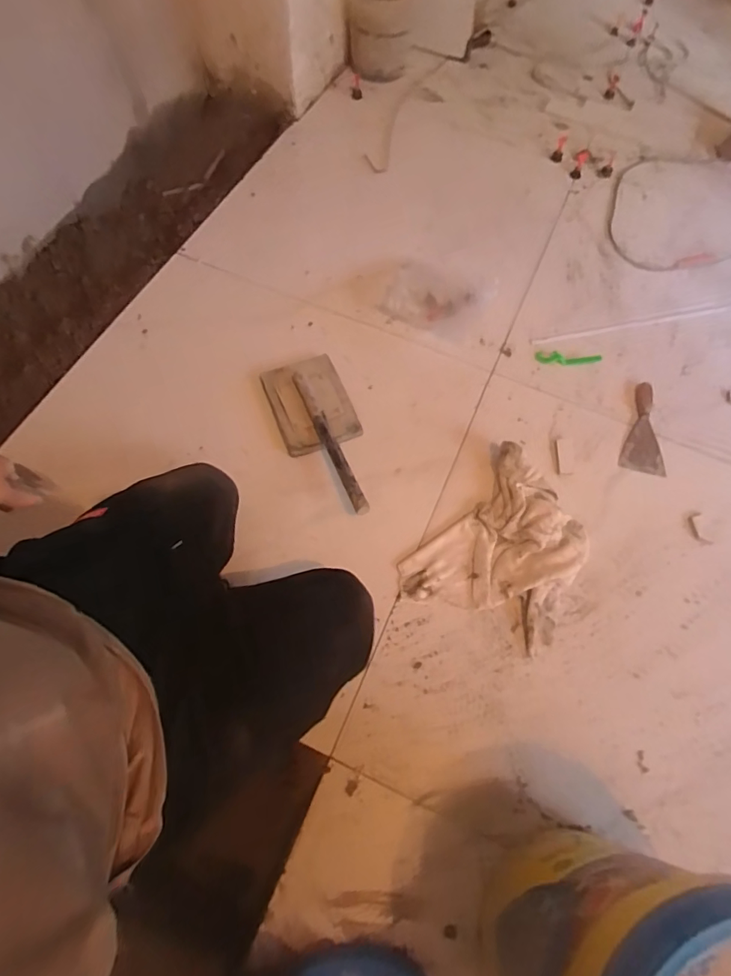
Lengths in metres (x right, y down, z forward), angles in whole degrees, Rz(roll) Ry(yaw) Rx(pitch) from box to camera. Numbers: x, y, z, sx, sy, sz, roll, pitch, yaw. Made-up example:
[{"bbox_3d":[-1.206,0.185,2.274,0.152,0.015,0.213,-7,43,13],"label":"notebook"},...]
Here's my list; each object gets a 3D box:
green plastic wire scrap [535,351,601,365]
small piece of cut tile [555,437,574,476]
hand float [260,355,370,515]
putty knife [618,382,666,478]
[{"bbox_3d":[0.447,-0.286,1.056,0.137,0.024,0.028,8,67,3],"label":"green plastic wire scrap"},{"bbox_3d":[0.397,-0.064,0.958,0.031,0.004,0.080,3,67,1],"label":"small piece of cut tile"},{"bbox_3d":[-0.081,-0.106,0.925,0.149,0.060,0.365,-21,69,-9],"label":"hand float"},{"bbox_3d":[0.580,-0.126,0.995,0.084,0.020,0.207,13,67,5],"label":"putty knife"}]

